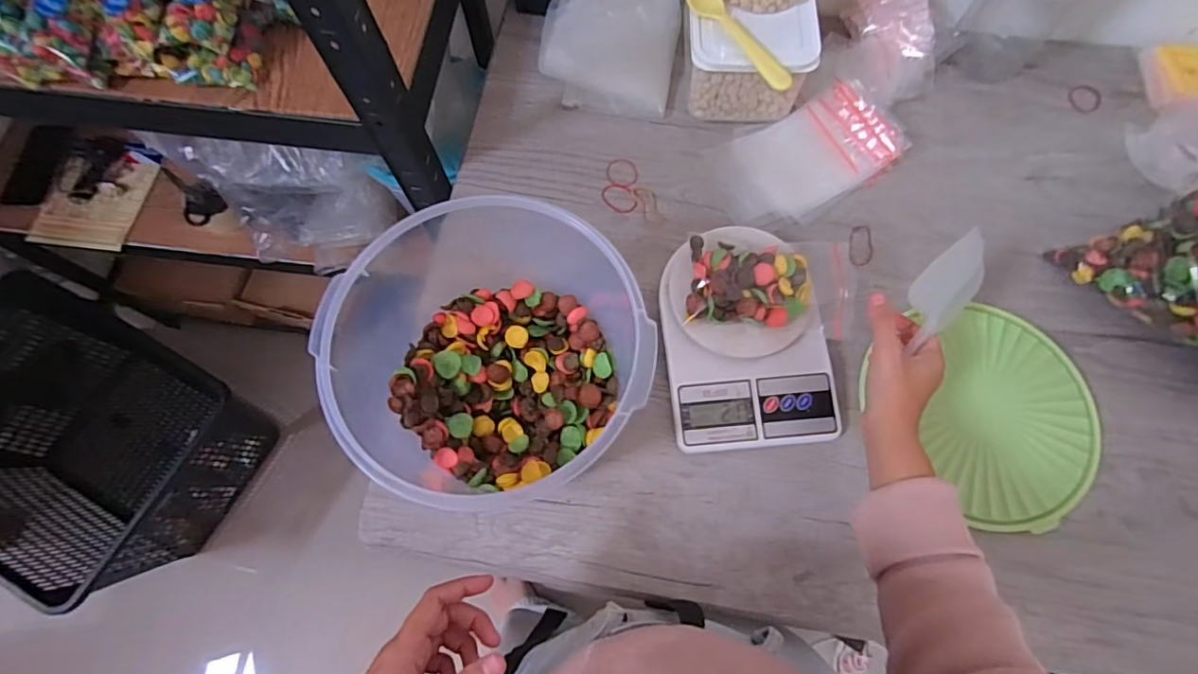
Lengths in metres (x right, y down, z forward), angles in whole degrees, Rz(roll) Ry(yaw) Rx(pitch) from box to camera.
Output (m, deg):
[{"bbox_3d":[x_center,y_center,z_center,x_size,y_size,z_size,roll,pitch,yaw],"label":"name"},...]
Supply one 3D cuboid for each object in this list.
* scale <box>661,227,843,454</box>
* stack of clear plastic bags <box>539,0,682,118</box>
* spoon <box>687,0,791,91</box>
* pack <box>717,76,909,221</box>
[{"bbox_3d":[0.136,-0.002,0.511,0.150,0.047,0.209,-5,71,-1],"label":"scale"},{"bbox_3d":[0.013,-0.353,0.639,0.152,0.044,0.189,10,72,4],"label":"stack of clear plastic bags"},{"bbox_3d":[0.134,-0.299,0.539,0.027,0.014,0.153,-30,73,-9],"label":"spoon"},{"bbox_3d":[0.222,-0.196,0.588,0.197,0.028,0.123,-23,72,-7],"label":"pack"}]

